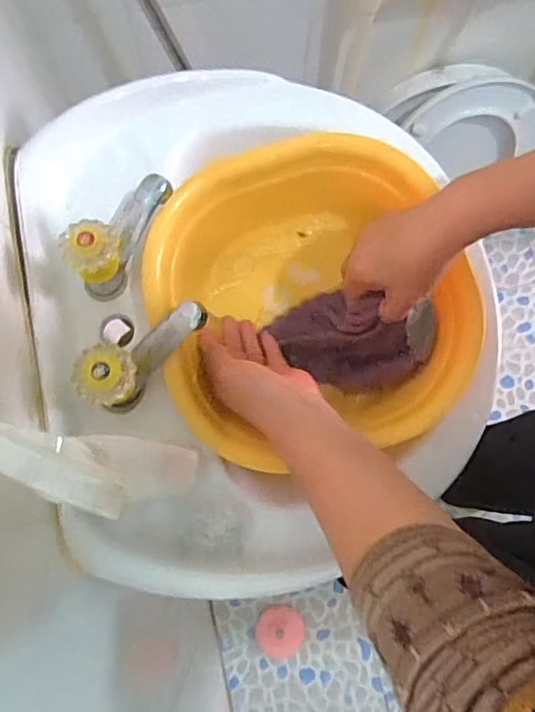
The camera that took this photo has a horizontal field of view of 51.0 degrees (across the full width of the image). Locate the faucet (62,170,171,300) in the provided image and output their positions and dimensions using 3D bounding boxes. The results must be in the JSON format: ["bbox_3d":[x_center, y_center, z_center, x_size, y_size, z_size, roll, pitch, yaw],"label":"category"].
[{"bbox_3d":[-0.128,-0.109,0.488,0.046,0.071,0.115,27,78,5],"label":"faucet"}]

